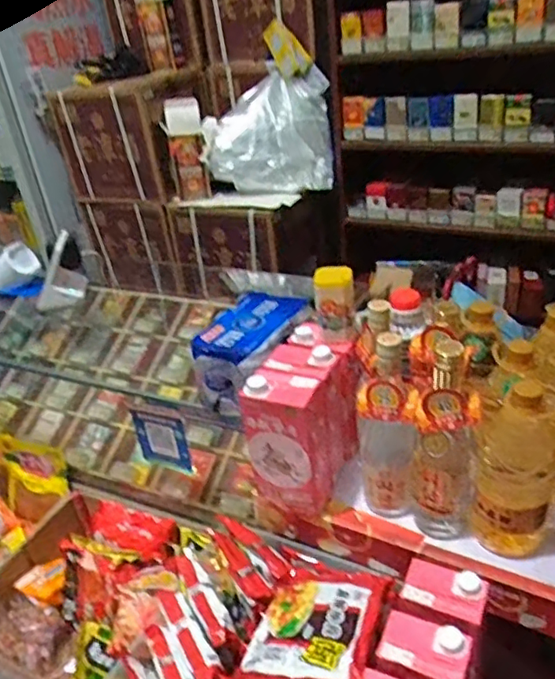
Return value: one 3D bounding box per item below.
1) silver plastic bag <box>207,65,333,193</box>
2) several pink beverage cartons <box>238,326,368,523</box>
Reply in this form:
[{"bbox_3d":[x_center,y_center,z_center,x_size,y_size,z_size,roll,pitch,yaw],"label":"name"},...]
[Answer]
[{"bbox_3d":[-0.019,-0.569,1.634,0.294,0.293,0.199,8,28,19],"label":"silver plastic bag"},{"bbox_3d":[0.036,0.111,0.819,0.104,0.205,0.160,11,30,25],"label":"several pink beverage cartons"}]

